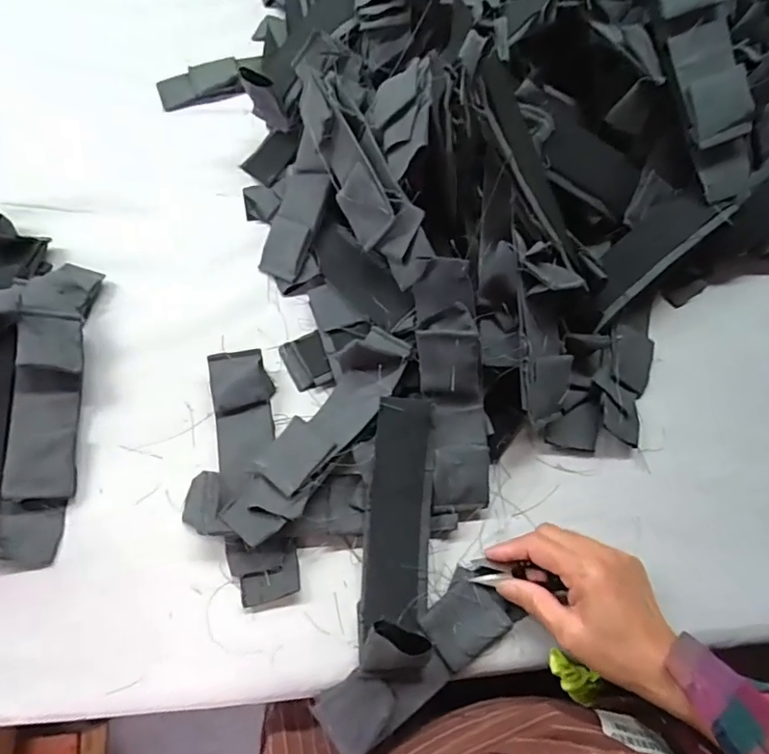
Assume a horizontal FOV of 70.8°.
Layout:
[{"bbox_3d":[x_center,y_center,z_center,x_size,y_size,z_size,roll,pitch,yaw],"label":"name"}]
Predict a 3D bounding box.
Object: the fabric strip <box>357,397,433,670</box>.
[{"bbox_3d":[0.010,0.111,0.399,0.049,0.054,0.180,3,69,-2],"label":"fabric strip"}]

